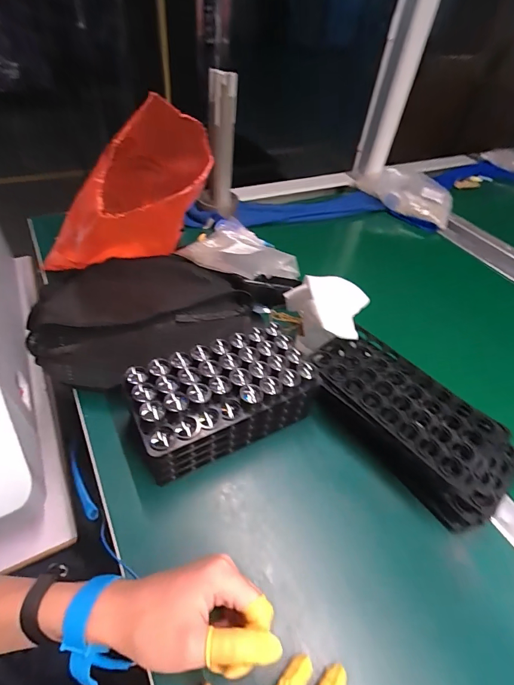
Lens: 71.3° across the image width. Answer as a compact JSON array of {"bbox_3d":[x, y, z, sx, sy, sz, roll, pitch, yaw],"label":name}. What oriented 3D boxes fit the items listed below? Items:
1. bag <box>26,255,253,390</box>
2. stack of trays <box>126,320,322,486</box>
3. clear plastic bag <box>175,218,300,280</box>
[{"bbox_3d":[-0.167,-0.049,0.531,0.296,0.074,0.196,-12,49,-18],"label":"bag"},{"bbox_3d":[-0.039,0.063,0.404,0.191,0.088,0.100,-20,52,-24],"label":"stack of trays"},{"bbox_3d":[-0.024,-0.159,0.637,0.194,0.041,0.146,30,50,21],"label":"clear plastic bag"}]

